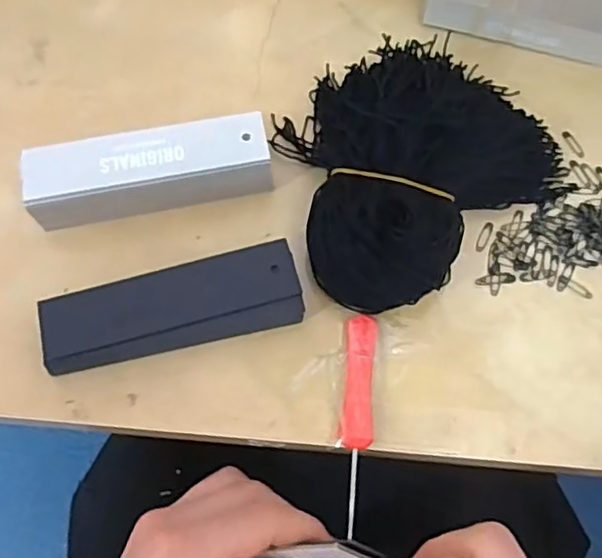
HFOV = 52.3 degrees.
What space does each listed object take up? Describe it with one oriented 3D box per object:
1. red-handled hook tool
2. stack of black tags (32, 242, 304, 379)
[{"bbox_3d":[0.027,0.067,0.295,0.015,0.004,0.102,5,68,1],"label":"red-handled hook tool"},{"bbox_3d":[-0.064,0.015,0.310,0.125,0.019,0.040,-12,69,-6],"label":"stack of black tags"}]

